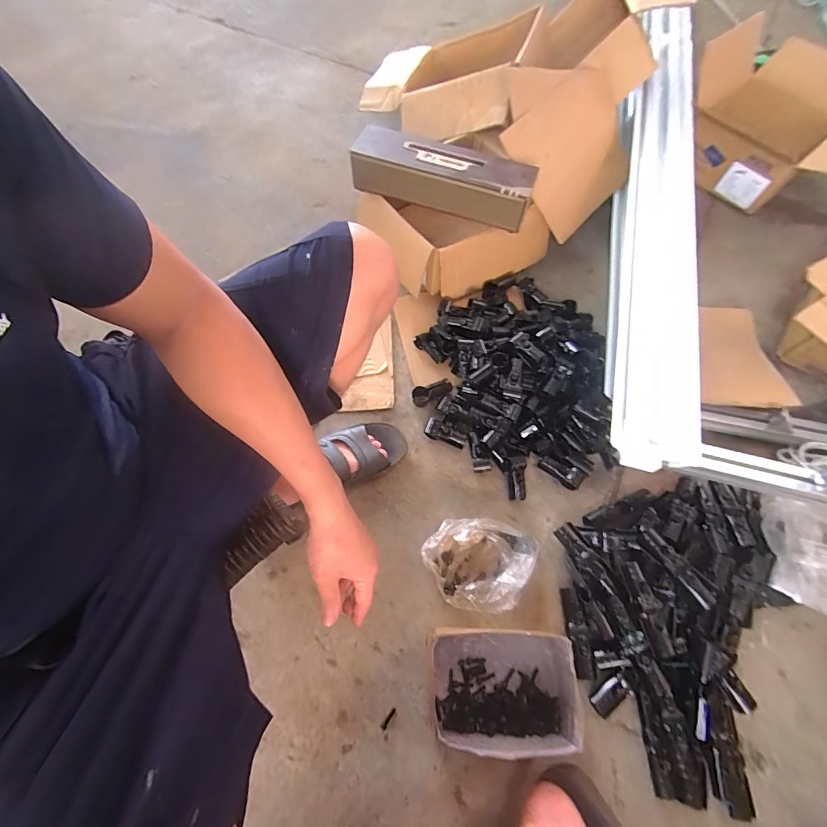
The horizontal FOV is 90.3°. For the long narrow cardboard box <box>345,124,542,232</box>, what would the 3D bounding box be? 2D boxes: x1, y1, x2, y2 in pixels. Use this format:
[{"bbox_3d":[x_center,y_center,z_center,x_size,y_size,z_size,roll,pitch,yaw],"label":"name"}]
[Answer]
[{"bbox_3d":[0.056,-0.500,0.864,0.382,0.084,0.115,21,66,8],"label":"long narrow cardboard box"}]

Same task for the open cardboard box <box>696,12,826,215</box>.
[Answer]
[{"bbox_3d":[0.983,-0.776,1.069,0.454,0.287,0.457,41,70,16],"label":"open cardboard box"}]

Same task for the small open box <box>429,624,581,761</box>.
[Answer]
[{"bbox_3d":[0.125,0.390,0.590,0.199,0.081,0.147,0,65,-2],"label":"small open box"}]

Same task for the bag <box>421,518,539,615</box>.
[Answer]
[{"bbox_3d":[0.105,0.246,0.684,0.172,0.038,0.143,16,65,6],"label":"bag"}]

